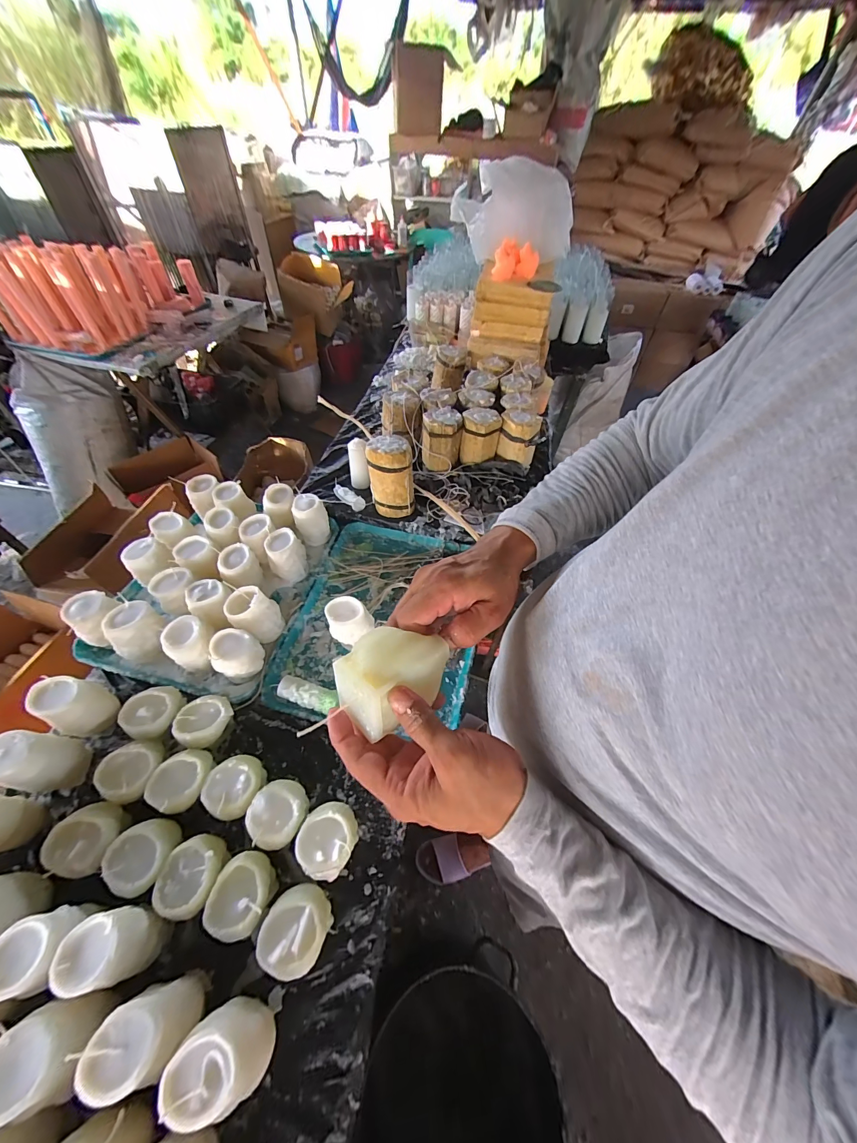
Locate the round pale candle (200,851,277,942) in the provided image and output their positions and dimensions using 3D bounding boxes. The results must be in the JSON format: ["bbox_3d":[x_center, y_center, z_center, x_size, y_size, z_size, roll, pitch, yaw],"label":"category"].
[{"bbox_3d":[-0.227,0.398,0.451,0.066,0.065,0.077,-10,54,-11],"label":"round pale candle"}]

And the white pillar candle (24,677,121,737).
[{"bbox_3d":[-0.521,0.203,0.542,0.065,0.104,0.064,2,52,-2],"label":"white pillar candle"}]

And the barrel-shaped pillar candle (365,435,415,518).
[{"bbox_3d":[-0.082,-0.204,0.791,0.094,0.152,0.084,-7,53,-9],"label":"barrel-shaped pillar candle"}]

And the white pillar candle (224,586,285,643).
[{"bbox_3d":[-0.309,0.077,0.651,0.077,0.095,0.066,-30,60,-24],"label":"white pillar candle"}]

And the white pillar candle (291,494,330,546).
[{"bbox_3d":[-0.257,-0.113,0.802,0.070,0.099,0.065,-15,55,-15],"label":"white pillar candle"}]

